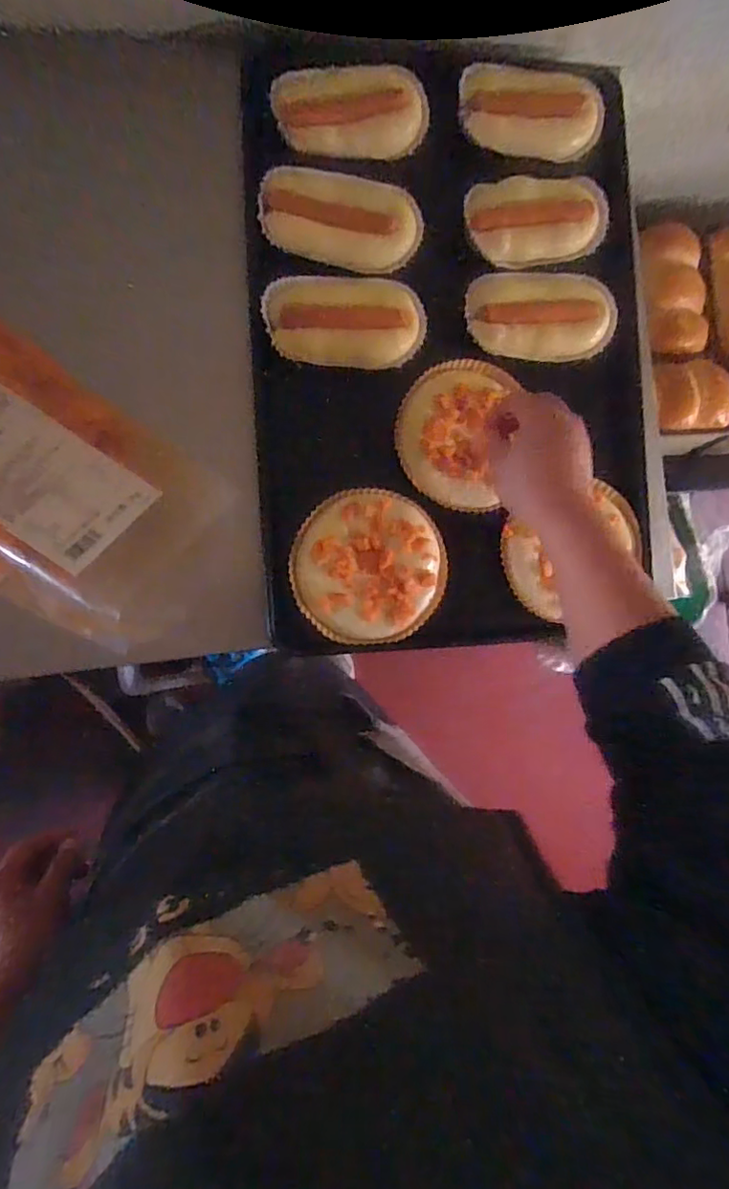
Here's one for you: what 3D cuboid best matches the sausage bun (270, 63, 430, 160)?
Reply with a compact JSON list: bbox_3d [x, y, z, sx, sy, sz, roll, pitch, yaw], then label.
[{"bbox_3d":[-0.011,-0.468,0.565,0.151,0.025,0.069,-7,90,-9],"label":"sausage bun"}]

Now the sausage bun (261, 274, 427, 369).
[{"bbox_3d":[-0.018,-0.267,0.567,0.153,0.023,0.080,2,89,-9],"label":"sausage bun"}]

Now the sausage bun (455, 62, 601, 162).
[{"bbox_3d":[0.172,-0.485,0.588,0.147,0.029,0.067,-3,90,-9],"label":"sausage bun"}]

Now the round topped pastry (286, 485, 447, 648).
[{"bbox_3d":[0.007,-0.027,0.563,0.149,0.019,0.144,0,89,-9],"label":"round topped pastry"}]

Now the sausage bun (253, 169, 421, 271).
[{"bbox_3d":[-0.021,-0.360,0.562,0.159,0.028,0.074,4,89,-9],"label":"sausage bun"}]

